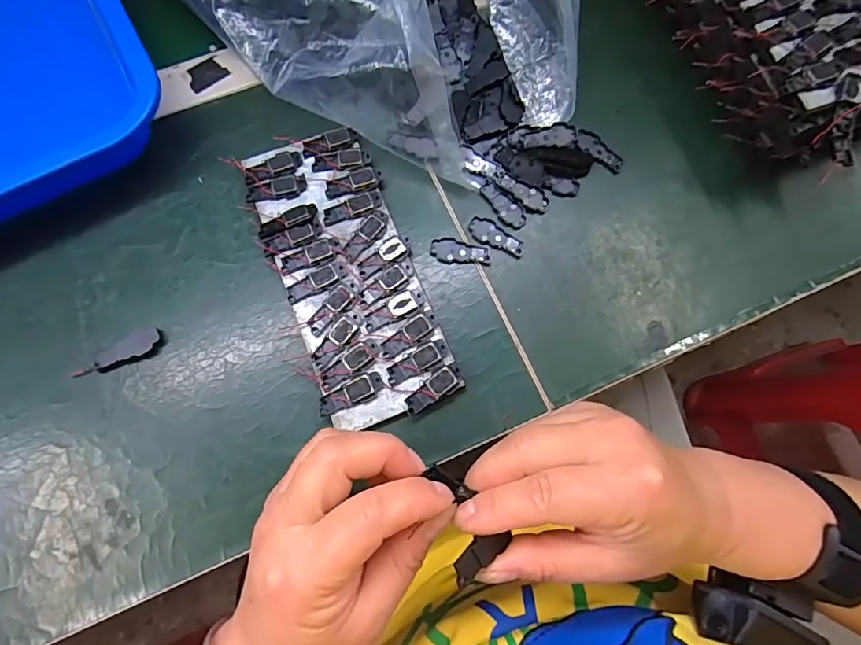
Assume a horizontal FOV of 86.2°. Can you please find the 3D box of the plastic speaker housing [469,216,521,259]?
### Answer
[{"bbox_3d":[0.043,-0.056,0.303,0.040,0.004,0.016,39,77,10],"label":"plastic speaker housing"}]

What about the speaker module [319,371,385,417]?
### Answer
[{"bbox_3d":[-0.046,0.041,0.268,0.038,0.004,0.013,-22,75,-6],"label":"speaker module"}]

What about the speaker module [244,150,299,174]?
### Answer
[{"bbox_3d":[-0.105,-0.104,0.308,0.038,0.004,0.018,-16,75,-5],"label":"speaker module"}]

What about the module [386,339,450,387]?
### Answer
[{"bbox_3d":[-0.008,0.023,0.273,0.039,0.005,0.014,-25,76,-7],"label":"module"}]

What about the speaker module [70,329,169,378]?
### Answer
[{"bbox_3d":[-0.188,0.019,0.277,0.056,0.004,0.017,-23,75,-7],"label":"speaker module"}]

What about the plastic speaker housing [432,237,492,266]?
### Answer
[{"bbox_3d":[0.020,-0.046,0.300,0.039,0.004,0.015,11,74,3],"label":"plastic speaker housing"}]

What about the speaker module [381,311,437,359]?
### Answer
[{"bbox_3d":[-0.012,0.008,0.276,0.038,0.004,0.013,-36,77,-10],"label":"speaker module"}]

